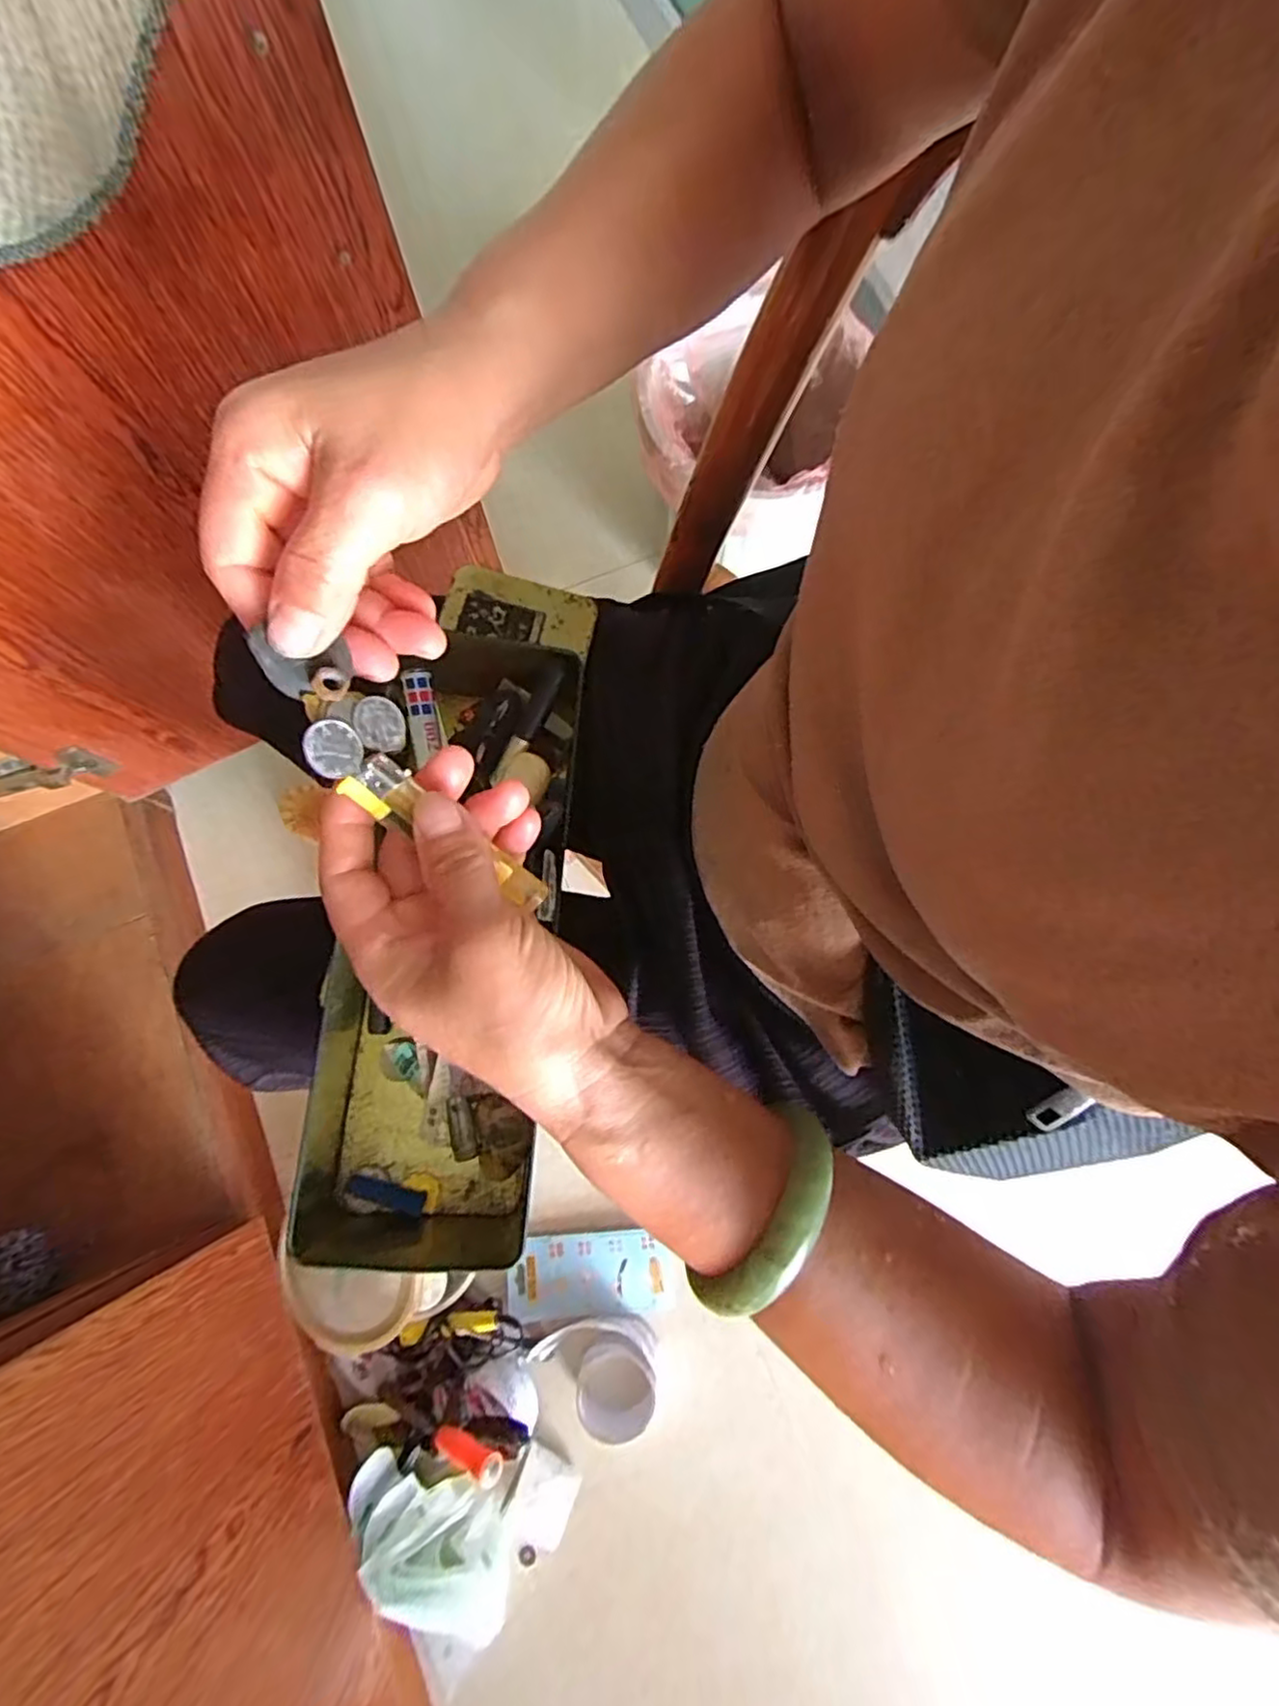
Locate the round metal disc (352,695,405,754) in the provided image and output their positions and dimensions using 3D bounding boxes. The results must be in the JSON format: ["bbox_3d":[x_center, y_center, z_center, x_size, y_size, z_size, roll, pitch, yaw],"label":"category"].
[{"bbox_3d":[-0.088,-0.044,0.228,0.004,0.018,0.018,-5,78,40],"label":"round metal disc"}]

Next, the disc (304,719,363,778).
[{"bbox_3d":[-0.098,-0.034,0.216,0.004,0.018,0.018,-4,85,42],"label":"disc"}]

